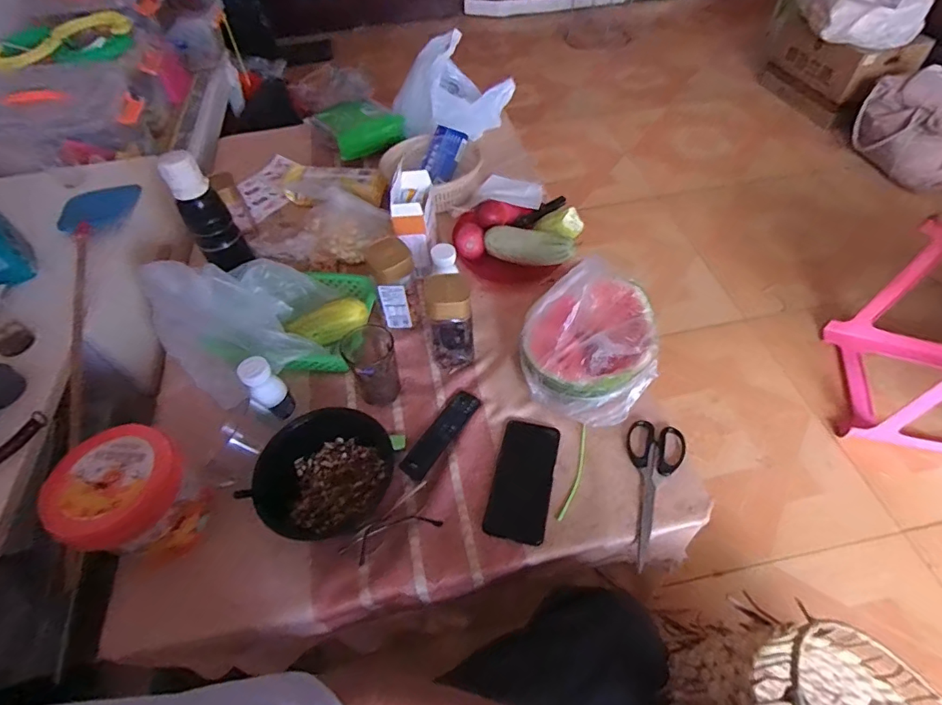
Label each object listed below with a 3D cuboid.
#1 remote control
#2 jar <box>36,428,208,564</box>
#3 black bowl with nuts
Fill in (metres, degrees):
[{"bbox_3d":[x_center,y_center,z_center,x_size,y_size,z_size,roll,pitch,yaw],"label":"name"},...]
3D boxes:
[{"bbox_3d":[-0.042,0.113,0.689,0.040,0.014,0.146,26,58,22],"label":"remote control"},{"bbox_3d":[-0.400,0.175,0.590,0.126,0.123,0.128,-2,52,3],"label":"jar"},{"bbox_3d":[-0.182,0.151,0.624,0.145,0.067,0.174,25,58,22],"label":"black bowl with nuts"}]

